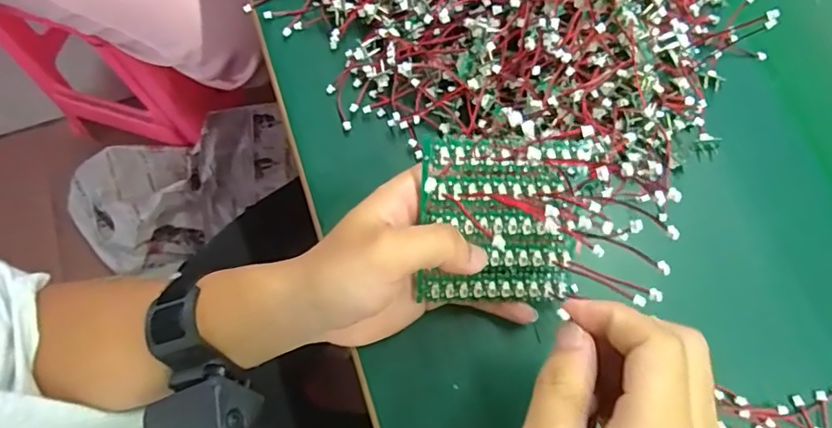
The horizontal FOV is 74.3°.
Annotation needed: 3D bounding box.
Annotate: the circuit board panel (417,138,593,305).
[{"bbox_3d":[0.043,0.004,0.275,0.079,0.012,0.087,2,108,-6],"label":"circuit board panel"}]

